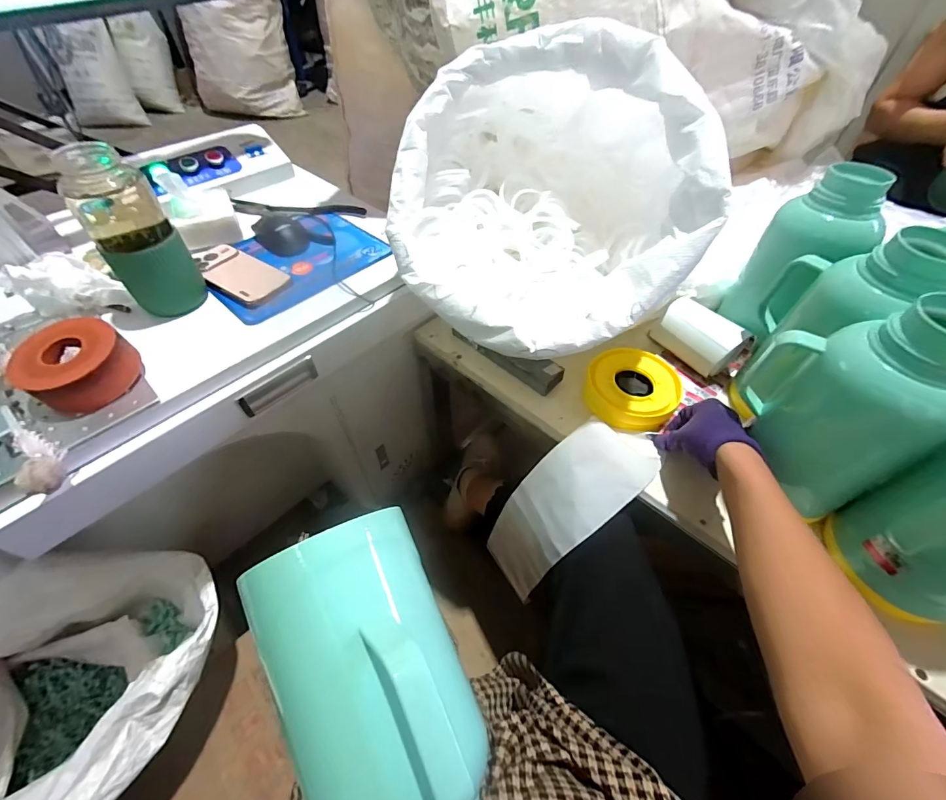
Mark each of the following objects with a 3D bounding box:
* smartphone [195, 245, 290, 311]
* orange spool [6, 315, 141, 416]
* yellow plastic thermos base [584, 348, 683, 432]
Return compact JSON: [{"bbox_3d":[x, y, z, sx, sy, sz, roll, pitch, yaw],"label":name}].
[{"bbox_3d":[-0.349,-0.187,0.598,0.147,0.011,0.085,27,55,14],"label":"smartphone"},{"bbox_3d":[-0.440,-0.039,0.451,0.086,0.059,0.095,23,55,17],"label":"orange spool"},{"bbox_3d":[0.233,-0.017,0.596,0.130,0.038,0.126,0,51,0],"label":"yellow plastic thermos base"}]

